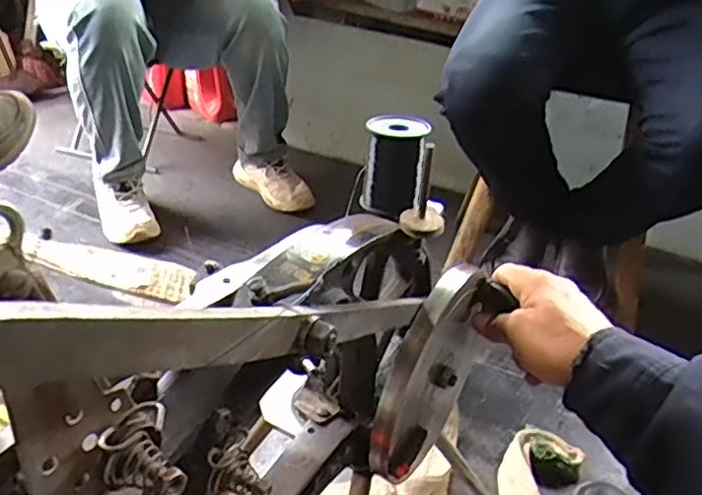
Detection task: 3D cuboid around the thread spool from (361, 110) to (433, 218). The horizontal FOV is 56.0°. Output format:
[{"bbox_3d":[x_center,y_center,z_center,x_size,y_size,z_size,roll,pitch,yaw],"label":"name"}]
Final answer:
[{"bbox_3d":[0.027,-0.052,0.416,0.036,0.055,0.035,5,33,-3],"label":"thread spool"}]

